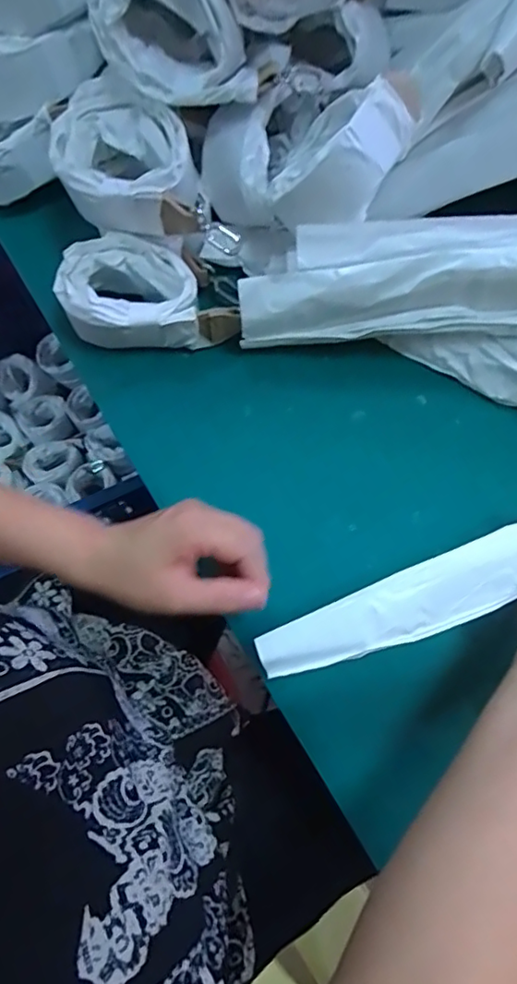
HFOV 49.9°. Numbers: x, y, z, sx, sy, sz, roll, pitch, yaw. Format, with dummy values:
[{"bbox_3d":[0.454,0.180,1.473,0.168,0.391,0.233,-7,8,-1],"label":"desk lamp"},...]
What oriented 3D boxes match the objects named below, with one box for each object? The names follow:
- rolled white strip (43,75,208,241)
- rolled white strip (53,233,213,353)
[{"bbox_3d":[-0.098,-0.247,0.422,0.104,0.055,0.088,13,75,3],"label":"rolled white strip"},{"bbox_3d":[-0.100,-0.155,0.440,0.100,0.051,0.080,-10,75,-3],"label":"rolled white strip"}]

